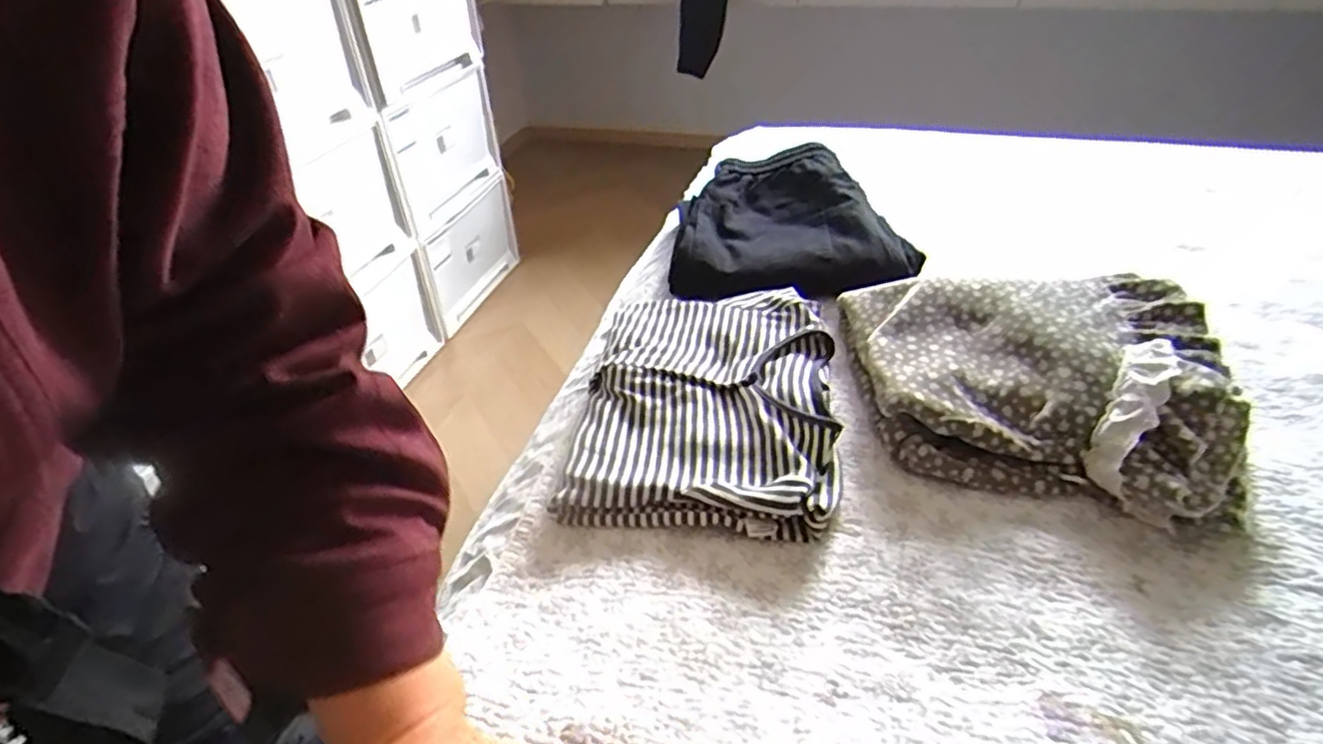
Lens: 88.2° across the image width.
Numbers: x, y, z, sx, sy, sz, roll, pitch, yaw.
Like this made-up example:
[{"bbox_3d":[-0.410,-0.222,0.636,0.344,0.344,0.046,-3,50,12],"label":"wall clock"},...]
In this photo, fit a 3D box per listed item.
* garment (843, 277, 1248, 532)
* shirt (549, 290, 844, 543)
[{"bbox_3d":[0.317,-0.013,0.590,0.302,0.063,0.291,6,39,12],"label":"garment"},{"bbox_3d":[0.041,0.013,0.602,0.213,0.041,0.293,3,38,8],"label":"shirt"}]

